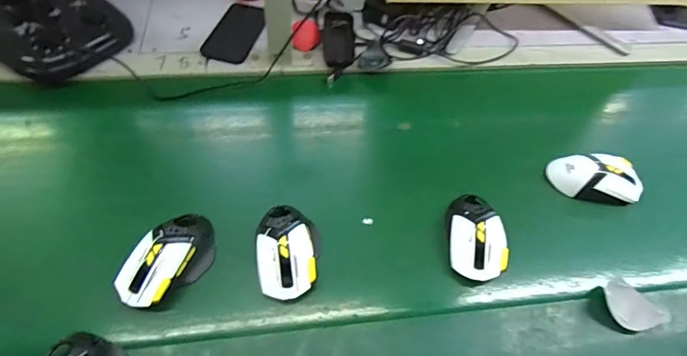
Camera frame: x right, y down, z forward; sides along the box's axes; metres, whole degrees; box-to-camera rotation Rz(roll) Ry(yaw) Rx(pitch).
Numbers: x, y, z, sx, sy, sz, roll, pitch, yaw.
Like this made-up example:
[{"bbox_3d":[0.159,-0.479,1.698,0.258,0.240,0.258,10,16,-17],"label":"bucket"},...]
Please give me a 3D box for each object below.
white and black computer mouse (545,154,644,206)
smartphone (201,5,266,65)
[{"bbox_3d":[0.352,0.000,0.583,0.121,0.040,0.057,8,57,1],"label":"white and black computer mouse"},{"bbox_3d":[-0.180,-0.250,0.699,0.077,0.006,0.155,12,57,3],"label":"smartphone"}]

